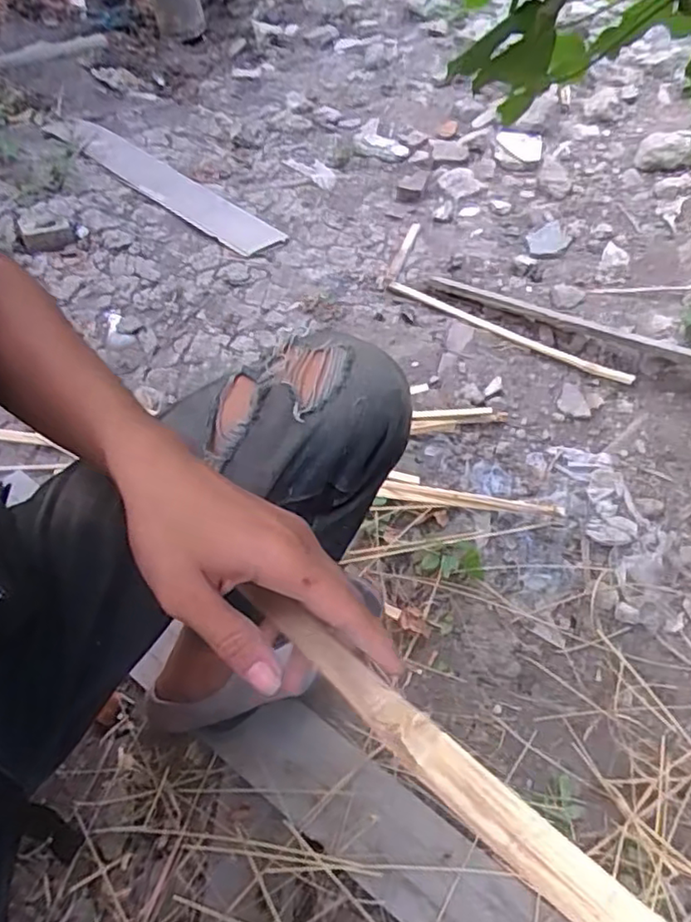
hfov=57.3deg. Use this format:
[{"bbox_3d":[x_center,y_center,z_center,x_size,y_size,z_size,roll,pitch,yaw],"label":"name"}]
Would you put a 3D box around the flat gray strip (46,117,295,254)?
[{"bbox_3d":[-0.459,-0.676,1.514,0.818,0.015,0.127,36,60,23],"label":"flat gray strip"}]

